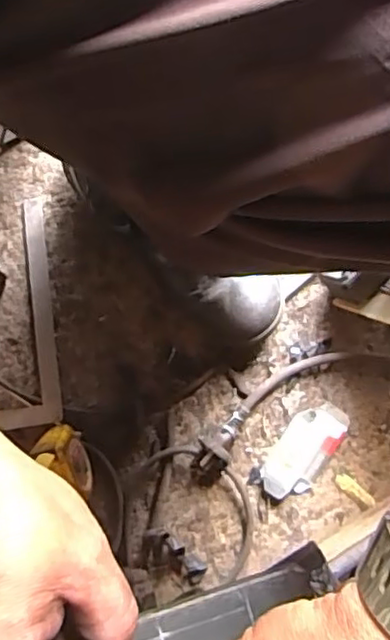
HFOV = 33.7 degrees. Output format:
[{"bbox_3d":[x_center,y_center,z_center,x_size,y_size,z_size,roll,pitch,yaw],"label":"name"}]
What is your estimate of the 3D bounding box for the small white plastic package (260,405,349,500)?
[{"bbox_3d":[0.112,0.134,0.666,0.053,0.013,0.108,38,84,4],"label":"small white plastic package"}]

